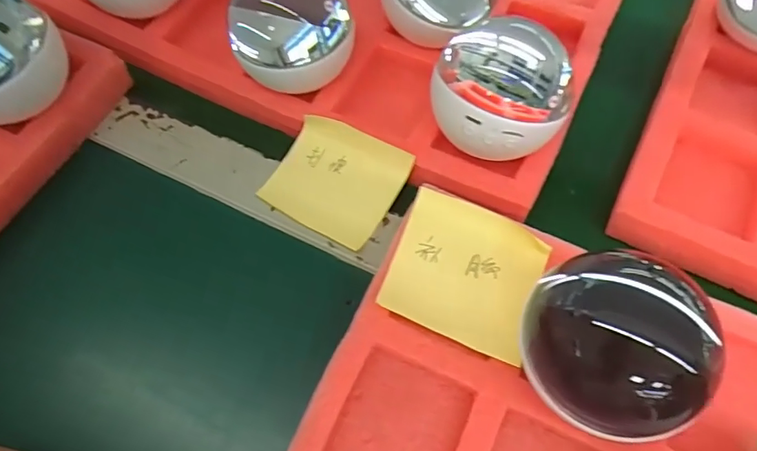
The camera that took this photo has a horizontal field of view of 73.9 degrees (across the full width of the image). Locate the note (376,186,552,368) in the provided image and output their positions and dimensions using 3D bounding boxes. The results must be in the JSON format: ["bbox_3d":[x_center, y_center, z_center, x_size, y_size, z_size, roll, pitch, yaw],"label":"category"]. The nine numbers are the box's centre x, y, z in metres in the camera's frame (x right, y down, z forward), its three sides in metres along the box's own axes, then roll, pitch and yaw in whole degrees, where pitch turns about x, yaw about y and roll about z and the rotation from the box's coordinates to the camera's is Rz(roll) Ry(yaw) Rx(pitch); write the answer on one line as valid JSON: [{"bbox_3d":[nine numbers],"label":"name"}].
[{"bbox_3d":[0.045,0.023,0.260,0.073,0.004,0.071,19,72,7],"label":"note"}]

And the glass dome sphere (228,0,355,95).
[{"bbox_3d":[-0.053,-0.122,0.313,0.076,0.065,0.076,29,67,14],"label":"glass dome sphere"}]

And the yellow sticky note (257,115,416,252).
[{"bbox_3d":[-0.026,-0.029,0.304,0.074,0.013,0.065,29,67,14],"label":"yellow sticky note"}]

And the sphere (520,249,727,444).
[{"bbox_3d":[0.096,0.057,0.211,0.076,0.060,0.058,31,68,15],"label":"sphere"}]

